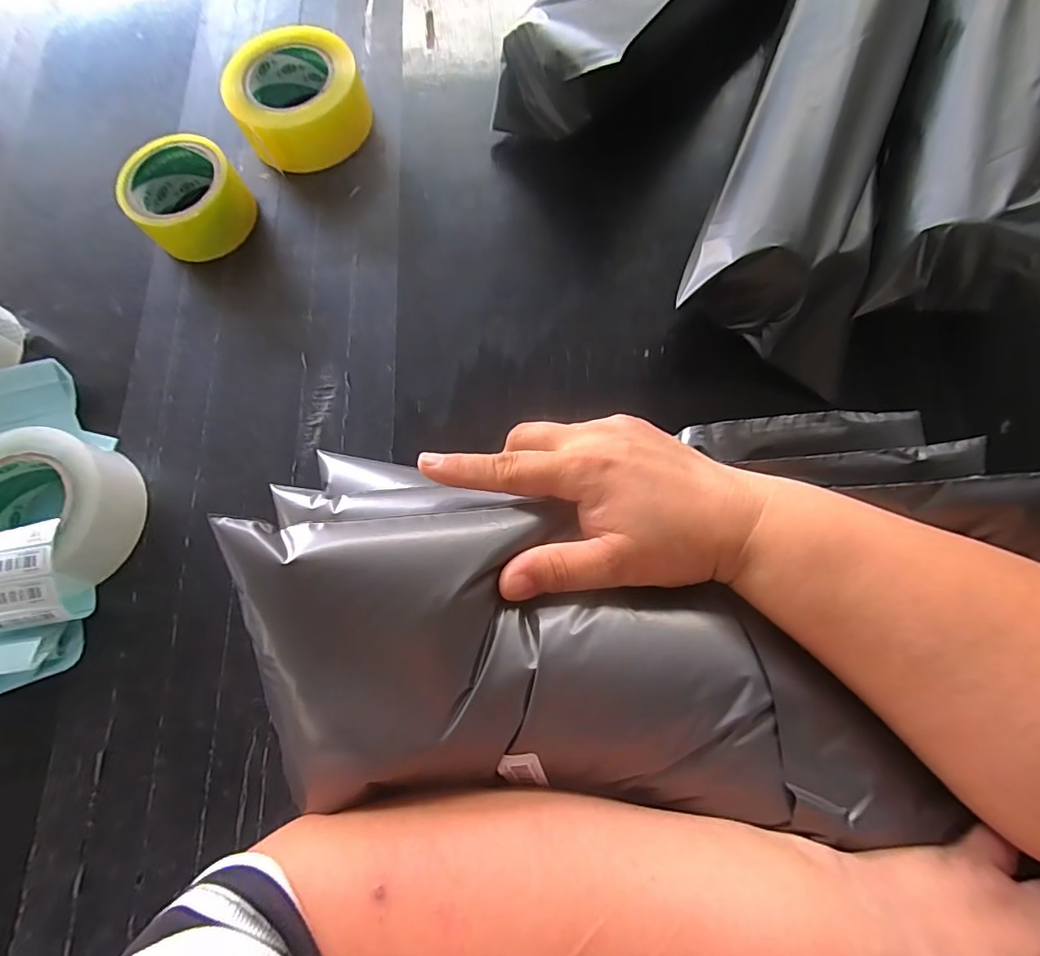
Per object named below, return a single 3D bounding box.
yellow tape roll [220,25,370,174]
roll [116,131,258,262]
[{"bbox_3d":[-0.204,-0.352,0.456,0.116,0.062,0.116,0,77,1],"label":"yellow tape roll"},{"bbox_3d":[-0.295,-0.249,0.434,0.093,0.060,0.093,0,77,1],"label":"roll"}]

